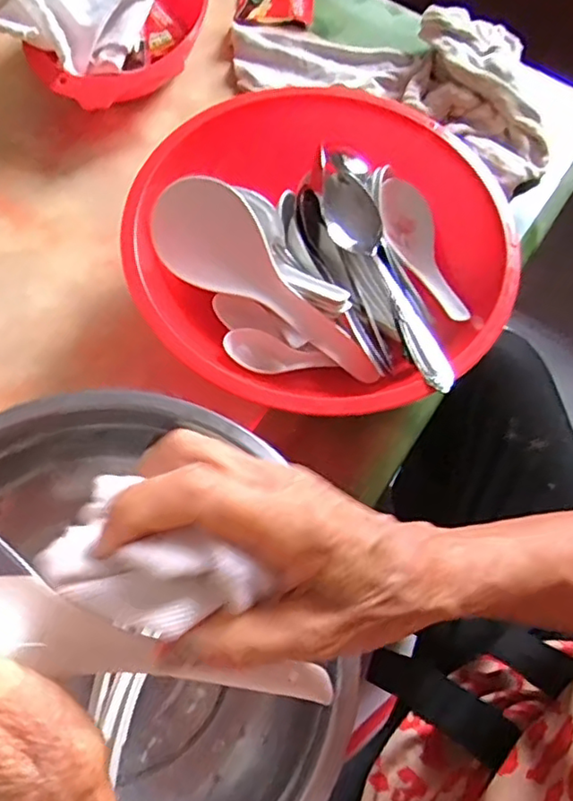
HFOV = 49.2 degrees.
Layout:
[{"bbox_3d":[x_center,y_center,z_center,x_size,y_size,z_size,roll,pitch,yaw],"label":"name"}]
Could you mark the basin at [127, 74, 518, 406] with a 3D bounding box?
[{"bbox_3d":[0.024,-0.095,0.432,0.245,0.071,0.245,33,69,11],"label":"basin"}]

